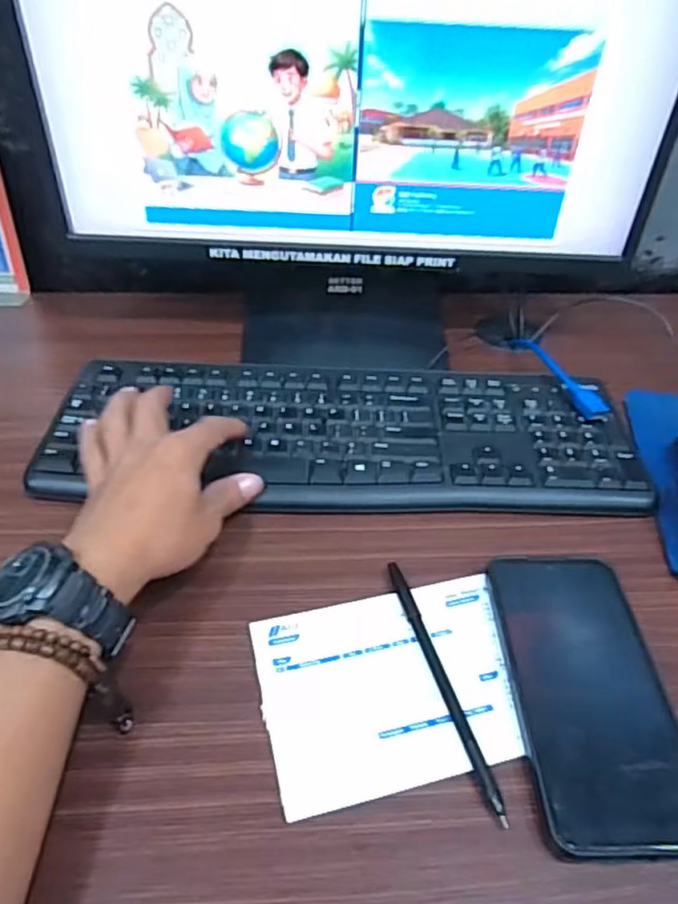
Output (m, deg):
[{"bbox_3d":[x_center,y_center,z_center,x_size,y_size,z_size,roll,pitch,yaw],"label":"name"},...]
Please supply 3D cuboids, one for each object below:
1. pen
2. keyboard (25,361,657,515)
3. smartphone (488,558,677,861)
[{"bbox_3d":[0.055,0.122,0.339,0.008,0.006,0.149,-10,45,-13],"label":"pen"},{"bbox_3d":[0.006,-0.015,0.477,0.425,0.019,0.156,5,43,2],"label":"keyboard"},{"bbox_3d":[0.134,0.126,0.337,0.080,0.011,0.159,2,43,-1],"label":"smartphone"}]

